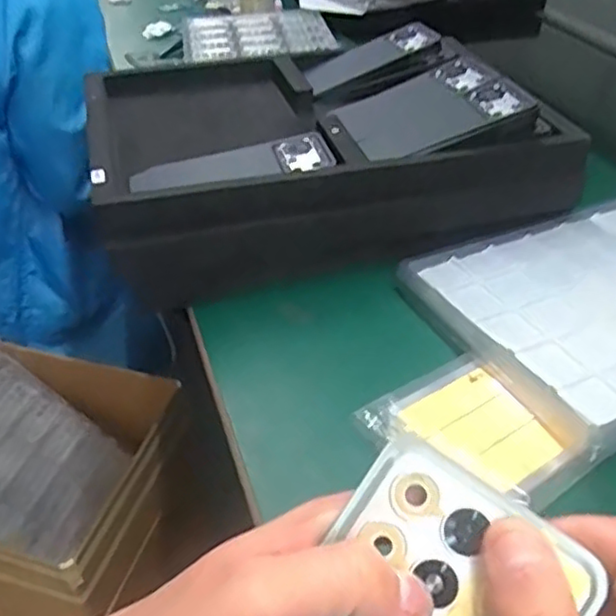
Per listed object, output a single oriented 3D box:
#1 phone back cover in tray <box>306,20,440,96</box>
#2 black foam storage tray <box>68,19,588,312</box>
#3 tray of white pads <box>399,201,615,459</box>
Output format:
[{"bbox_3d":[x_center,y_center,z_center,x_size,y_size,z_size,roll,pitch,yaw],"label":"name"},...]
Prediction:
[{"bbox_3d":[0.068,-0.276,0.724,0.148,0.009,0.063,-26,44,-3],"label":"phone back cover in tray"},{"bbox_3d":[0.009,-0.168,0.662,0.417,0.115,0.303,-9,41,-10],"label":"black foam storage tray"},{"bbox_3d":[0.265,-0.011,0.540,0.310,0.028,0.216,-18,43,-20],"label":"tray of white pads"}]

